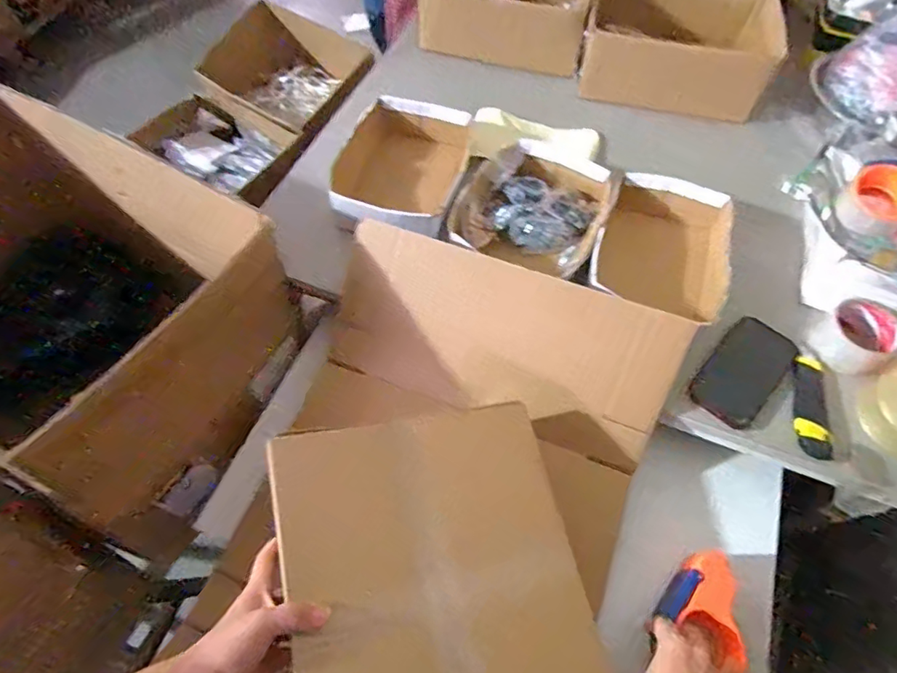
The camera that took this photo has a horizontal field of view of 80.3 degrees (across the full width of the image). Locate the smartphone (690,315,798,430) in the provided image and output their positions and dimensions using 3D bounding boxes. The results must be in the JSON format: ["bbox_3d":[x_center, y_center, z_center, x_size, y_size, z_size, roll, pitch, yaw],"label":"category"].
[{"bbox_3d":[0.388,0.043,0.696,0.082,0.012,0.162,39,65,19],"label":"smartphone"}]

